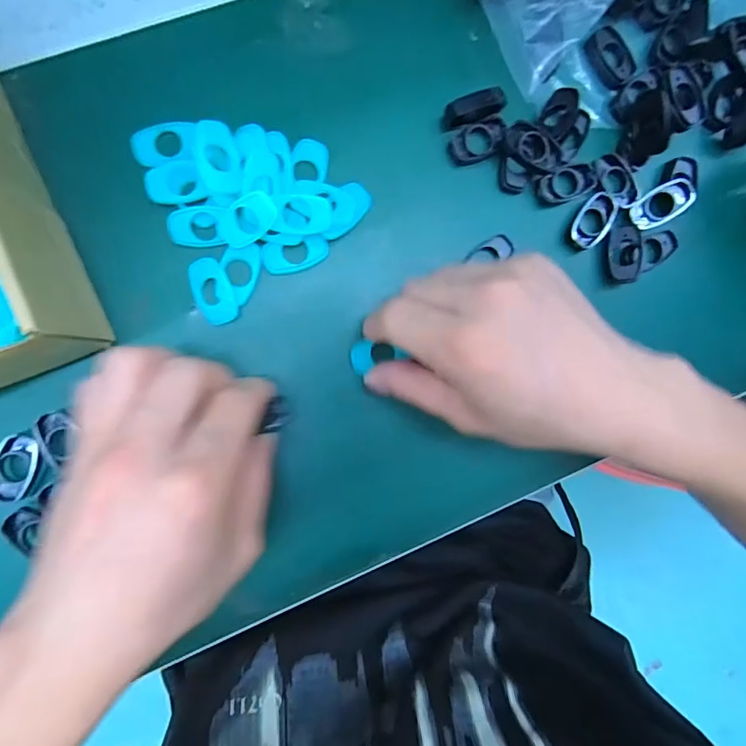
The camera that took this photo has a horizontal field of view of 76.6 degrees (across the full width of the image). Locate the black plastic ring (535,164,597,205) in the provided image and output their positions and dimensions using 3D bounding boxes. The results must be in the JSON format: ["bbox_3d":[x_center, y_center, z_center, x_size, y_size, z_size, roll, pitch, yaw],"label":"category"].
[{"bbox_3d":[0.106,-0.103,0.257,0.034,0.004,0.018,-23,95,-7],"label":"black plastic ring"}]

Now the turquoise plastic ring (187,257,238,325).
[{"bbox_3d":[-0.078,-0.040,0.232,0.018,0.004,0.032,-22,95,-7],"label":"turquoise plastic ring"}]

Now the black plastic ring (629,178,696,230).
[{"bbox_3d":[0.159,-0.092,0.260,0.032,0.006,0.019,-29,94,13],"label":"black plastic ring"}]

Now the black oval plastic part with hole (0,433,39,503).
[{"bbox_3d":[-0.170,0.046,0.223,0.015,0.011,0.033,20,89,-8],"label":"black oval plastic part with hole"}]

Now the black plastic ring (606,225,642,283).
[{"bbox_3d":[0.141,-0.066,0.263,0.020,0.005,0.030,-12,93,-8],"label":"black plastic ring"}]

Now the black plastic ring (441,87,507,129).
[{"bbox_3d":[0.053,-0.138,0.246,0.031,0.012,0.012,-24,95,-7],"label":"black plastic ring"}]

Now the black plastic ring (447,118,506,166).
[{"bbox_3d":[0.056,-0.123,0.251,0.032,0.005,0.018,-24,95,-7],"label":"black plastic ring"}]

